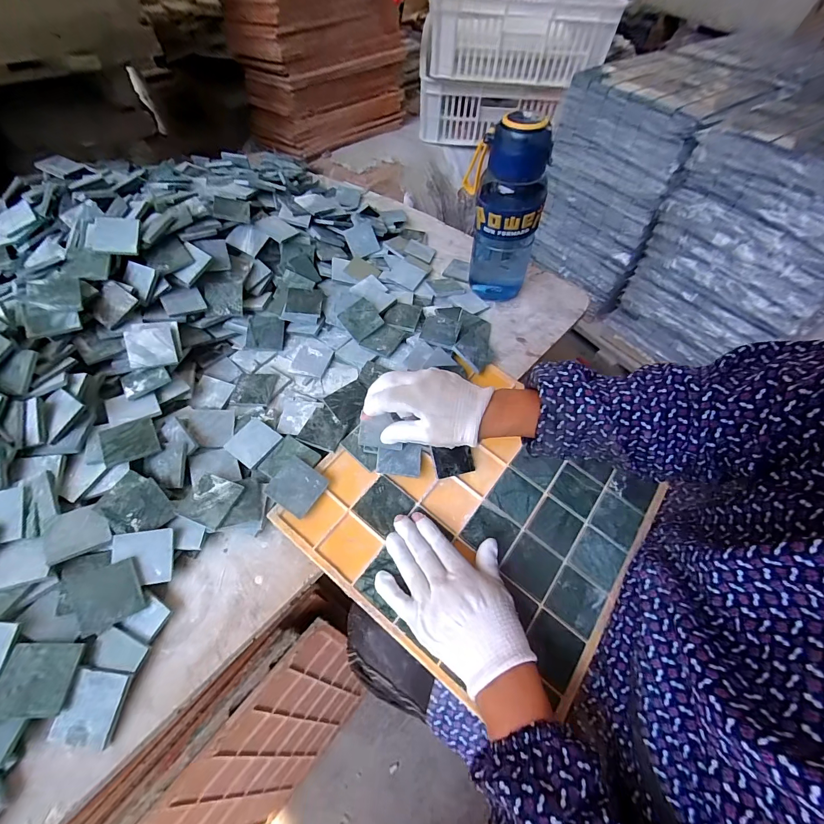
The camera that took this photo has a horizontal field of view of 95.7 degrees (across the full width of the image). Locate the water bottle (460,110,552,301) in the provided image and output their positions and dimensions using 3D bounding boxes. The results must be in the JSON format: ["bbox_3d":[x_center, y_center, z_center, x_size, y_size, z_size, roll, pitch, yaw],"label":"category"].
[{"bbox_3d":[0.124,-0.271,0.518,0.104,0.229,0.086,14,57,9],"label":"water bottle"}]

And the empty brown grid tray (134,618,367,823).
[{"bbox_3d":[-0.197,0.473,0.503,0.012,0.343,0.321,27,54,32],"label":"empty brown grid tray"}]

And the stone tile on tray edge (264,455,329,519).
[{"bbox_3d":[-0.121,0.077,0.392,0.052,0.010,0.049,33,58,7],"label":"stone tile on tray edge"}]

